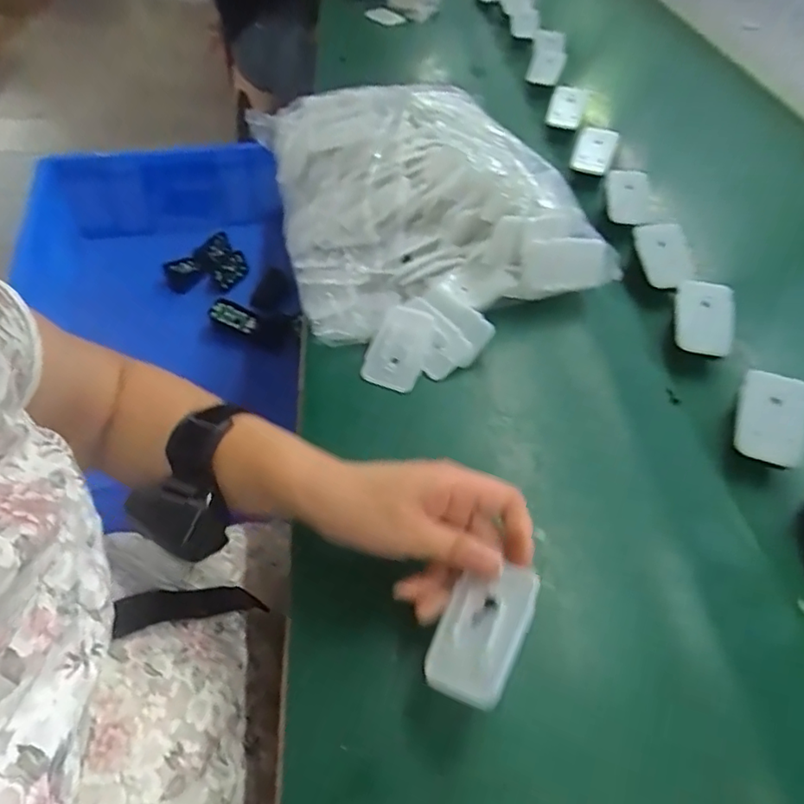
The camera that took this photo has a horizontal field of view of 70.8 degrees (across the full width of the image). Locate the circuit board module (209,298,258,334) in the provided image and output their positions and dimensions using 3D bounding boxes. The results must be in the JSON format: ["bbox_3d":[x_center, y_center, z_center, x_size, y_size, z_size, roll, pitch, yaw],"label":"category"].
[{"bbox_3d":[-0.241,-0.123,0.814,0.064,0.033,0.019,27,15,-9],"label":"circuit board module"}]

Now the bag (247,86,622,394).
[{"bbox_3d":[-0.003,-0.193,0.526,0.251,0.097,0.339,-23,58,-19],"label":"bag"}]

